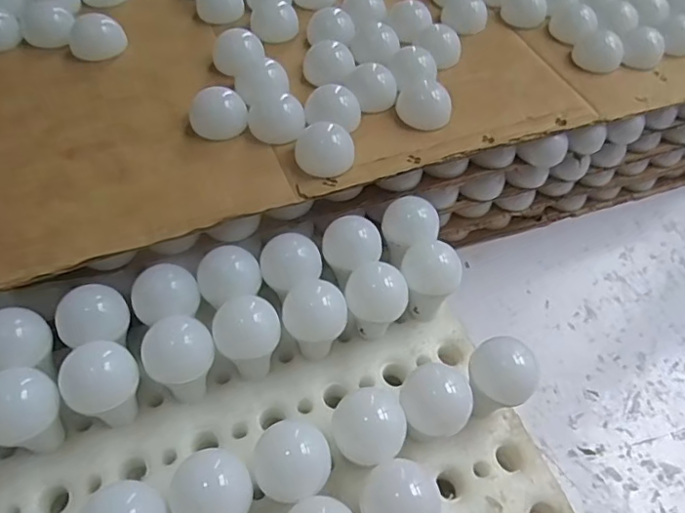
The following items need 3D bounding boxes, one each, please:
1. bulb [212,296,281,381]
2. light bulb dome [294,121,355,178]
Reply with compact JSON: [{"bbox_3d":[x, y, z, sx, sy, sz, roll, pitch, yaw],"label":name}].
[{"bbox_3d":[-0.096,0.086,0.561,0.062,0.076,0.057,2,54,-3],"label":"bulb"},{"bbox_3d":[-0.018,-0.120,0.608,0.059,0.033,0.058,2,54,-3],"label":"light bulb dome"}]

